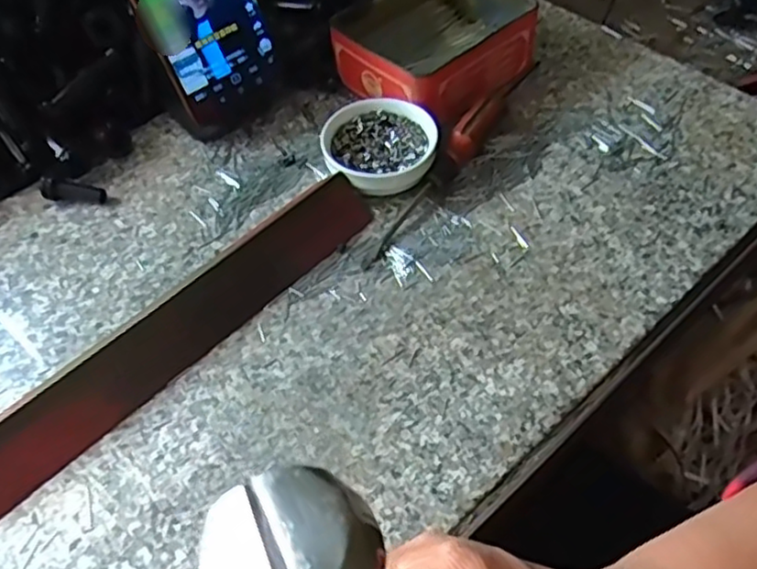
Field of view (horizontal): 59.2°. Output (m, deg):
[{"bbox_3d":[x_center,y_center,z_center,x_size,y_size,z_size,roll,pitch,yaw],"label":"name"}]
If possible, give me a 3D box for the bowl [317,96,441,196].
[{"bbox_3d":[0.001,-0.089,0.428,0.071,0.021,0.068,-2,53,3],"label":"bowl"}]

